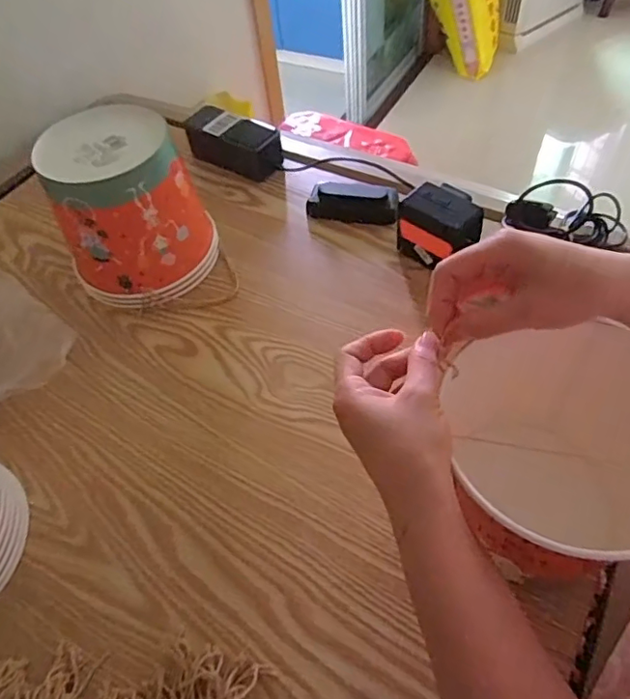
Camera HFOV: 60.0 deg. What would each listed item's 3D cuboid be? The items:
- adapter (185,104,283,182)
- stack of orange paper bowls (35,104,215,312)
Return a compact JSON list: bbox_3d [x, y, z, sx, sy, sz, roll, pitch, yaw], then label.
[{"bbox_3d":[-0.106,-0.269,0.715,0.136,0.050,0.058,24,59,20],"label":"adapter"},{"bbox_3d":[-0.190,-0.146,0.568,0.156,0.147,0.144,-25,56,-13],"label":"stack of orange paper bowls"}]

